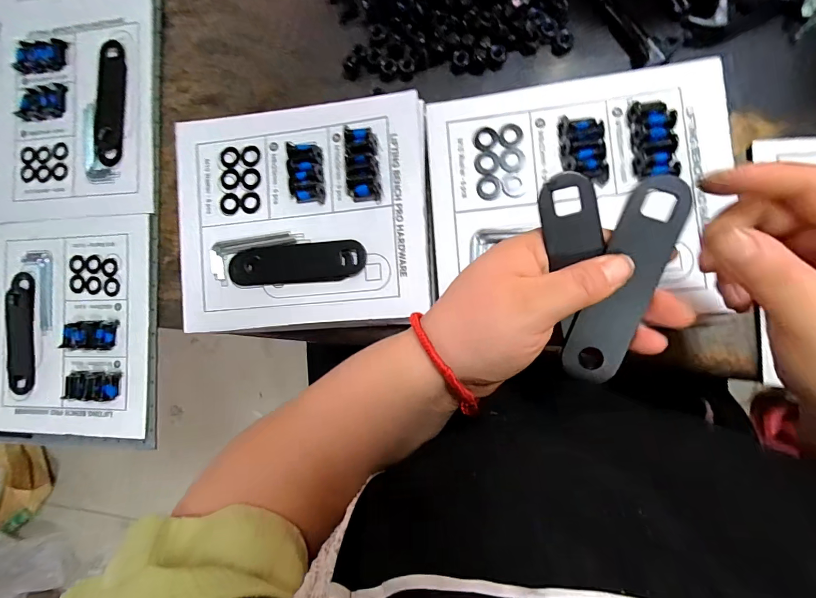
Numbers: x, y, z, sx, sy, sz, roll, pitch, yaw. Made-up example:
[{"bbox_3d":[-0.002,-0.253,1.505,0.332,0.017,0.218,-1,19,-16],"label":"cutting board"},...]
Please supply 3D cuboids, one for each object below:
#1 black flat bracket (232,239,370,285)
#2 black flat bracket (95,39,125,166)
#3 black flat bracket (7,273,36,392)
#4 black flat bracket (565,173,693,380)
[{"bbox_3d":[-0.097,-0.031,0.328,0.124,0.006,0.034,-3,87,9],"label":"black flat bracket"},{"bbox_3d":[-0.310,-0.204,0.396,0.031,0.006,0.127,2,88,9],"label":"black flat bracket"},{"bbox_3d":[-0.409,0.036,0.401,0.033,0.007,0.124,-4,87,9],"label":"black flat bracket"},{"bbox_3d":[0.114,-0.008,0.201,0.029,0.006,0.110,19,102,10],"label":"black flat bracket"}]

